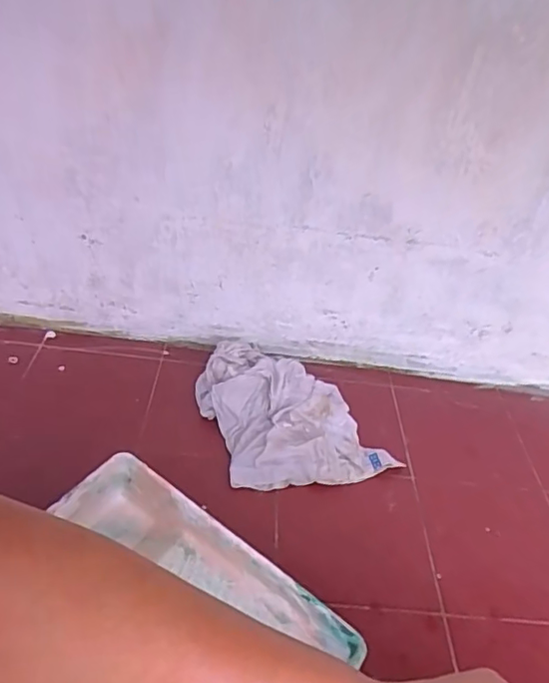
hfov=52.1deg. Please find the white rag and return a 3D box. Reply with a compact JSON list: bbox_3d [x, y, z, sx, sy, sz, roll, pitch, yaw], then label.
[{"bbox_3d":[0.018,0.099,0.862,0.243,0.083,0.280,-12,42,-23],"label":"white rag"}]

